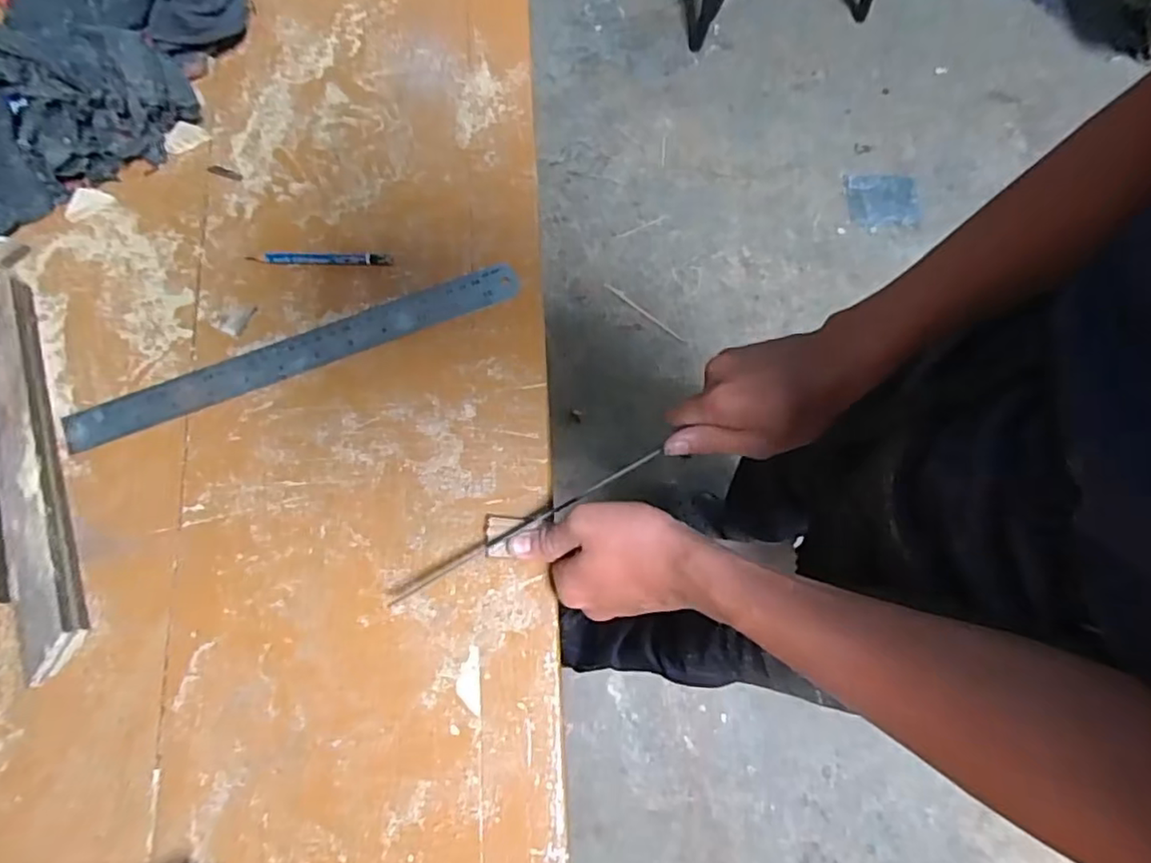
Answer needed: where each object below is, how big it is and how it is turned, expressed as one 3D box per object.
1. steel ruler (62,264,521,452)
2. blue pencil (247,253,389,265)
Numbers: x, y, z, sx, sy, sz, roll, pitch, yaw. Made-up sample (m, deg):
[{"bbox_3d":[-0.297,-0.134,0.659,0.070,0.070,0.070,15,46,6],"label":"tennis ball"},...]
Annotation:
[{"bbox_3d":[-0.196,-0.056,0.450,0.322,0.004,0.027,-21,80,-6],"label":"steel ruler"},{"bbox_3d":[-0.188,-0.127,0.466,0.104,0.006,0.009,1,78,-1],"label":"blue pencil"}]

